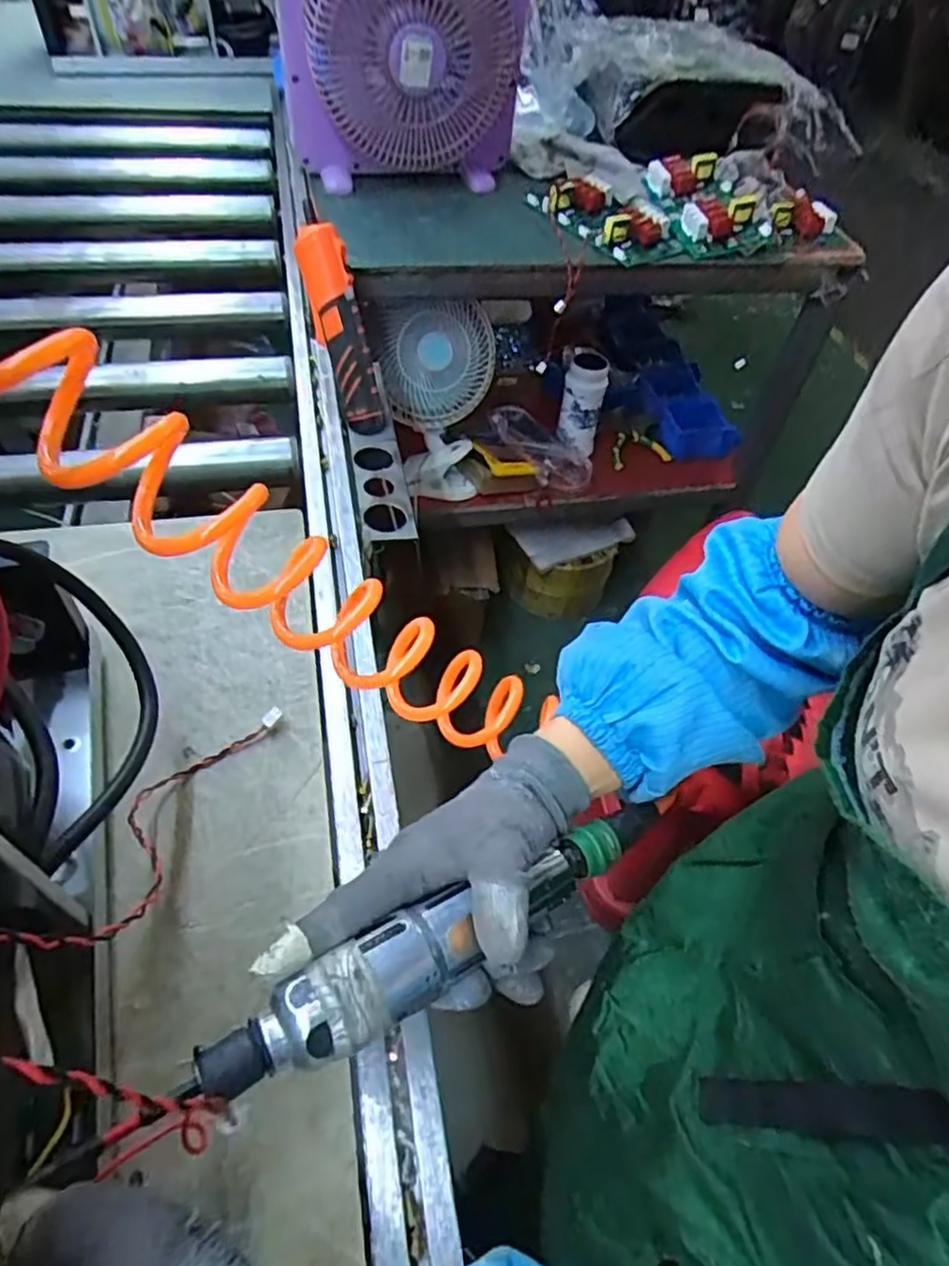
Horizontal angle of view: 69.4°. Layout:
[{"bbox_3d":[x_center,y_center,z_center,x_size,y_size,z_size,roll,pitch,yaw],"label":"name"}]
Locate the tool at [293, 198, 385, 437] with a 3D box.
[{"bbox_3d":[-0.138,-0.310,0.697,0.045,0.208,0.040,-20,29,-12],"label":"tool"}]

